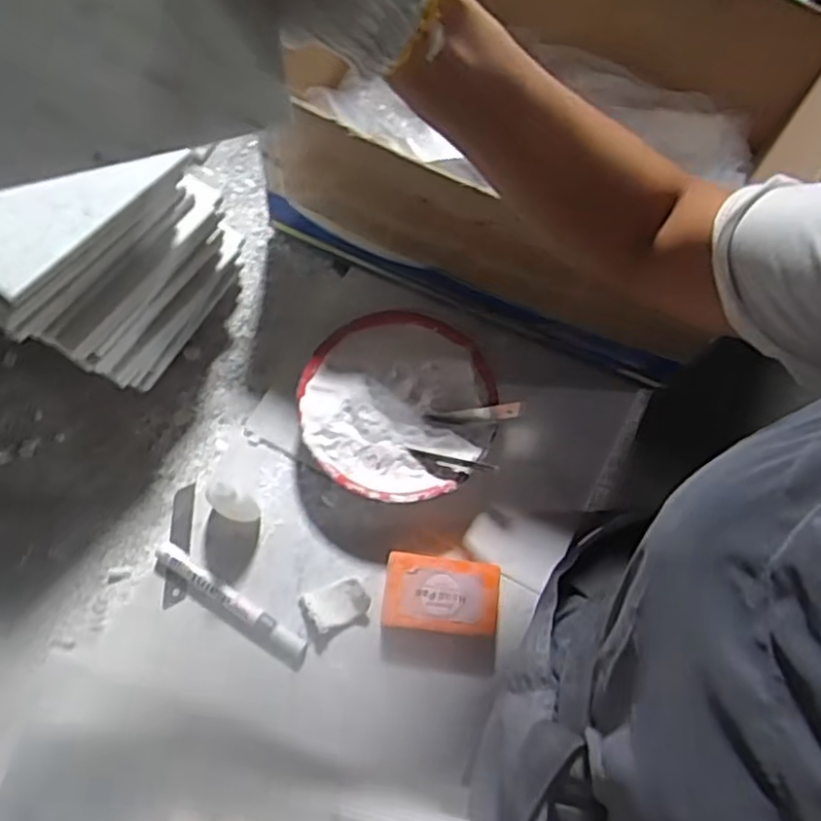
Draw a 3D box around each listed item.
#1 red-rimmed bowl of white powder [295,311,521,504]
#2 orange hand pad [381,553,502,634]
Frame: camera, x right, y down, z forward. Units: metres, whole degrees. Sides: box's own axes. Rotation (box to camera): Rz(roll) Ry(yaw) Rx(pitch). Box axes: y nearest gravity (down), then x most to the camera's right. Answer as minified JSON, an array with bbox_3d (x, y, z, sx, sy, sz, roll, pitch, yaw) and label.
[{"bbox_3d":[-0.007,-0.004,0.616,0.171,0.048,0.162,1,74,-4],"label":"red-rimmed bowl of white powder"},{"bbox_3d":[0.026,0.151,0.584,0.093,0.027,0.060,6,74,-2],"label":"orange hand pad"}]

